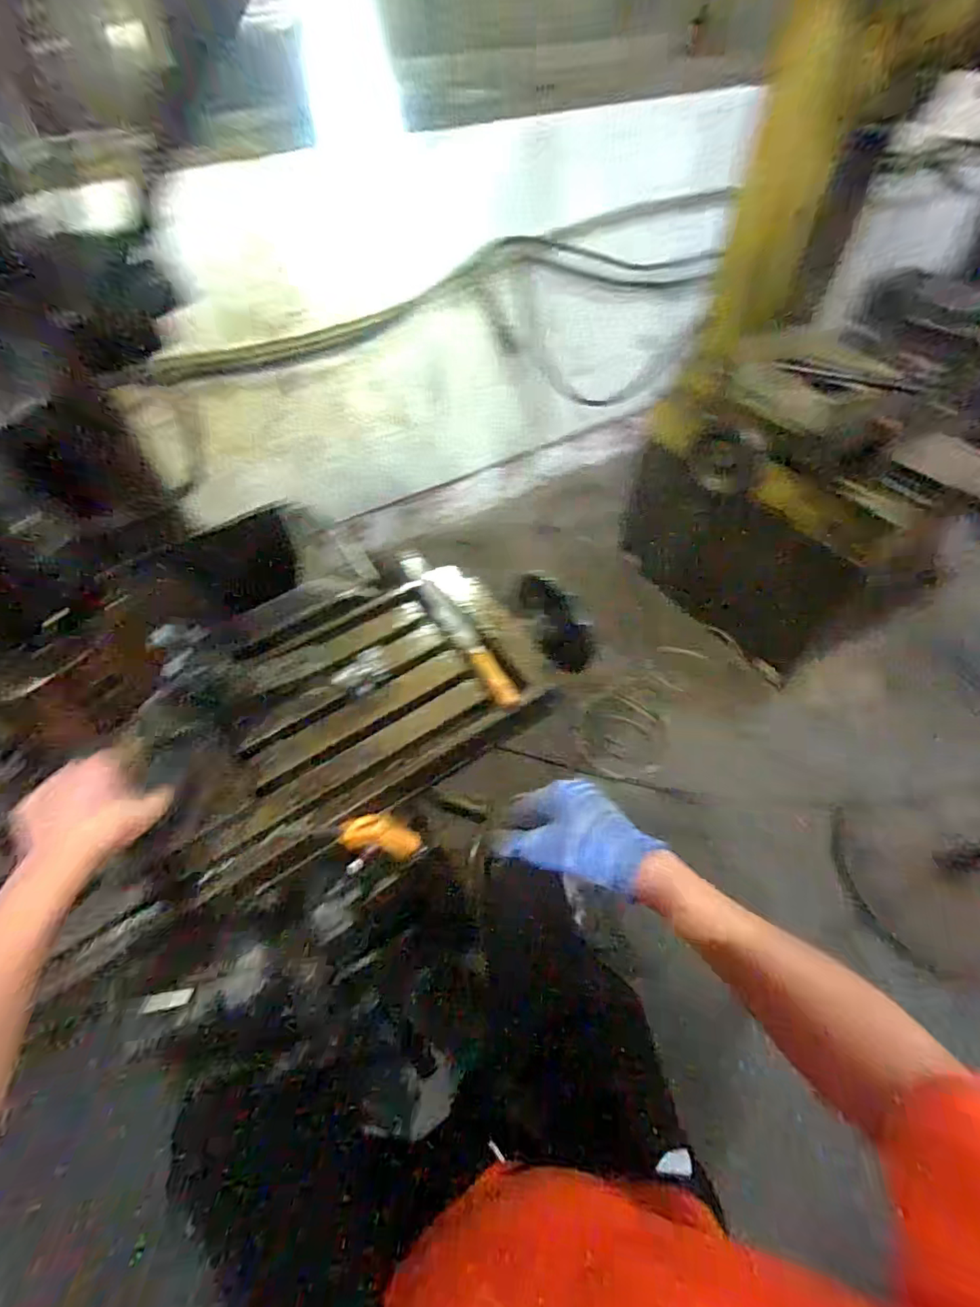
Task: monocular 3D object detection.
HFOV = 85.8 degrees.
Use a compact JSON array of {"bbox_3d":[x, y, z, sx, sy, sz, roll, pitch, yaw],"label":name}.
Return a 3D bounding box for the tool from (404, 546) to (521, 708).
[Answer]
[{"bbox_3d":[-0.046,-0.046,0.648,0.036,0.036,0.284,-25,56,-17],"label":"tool"}]

